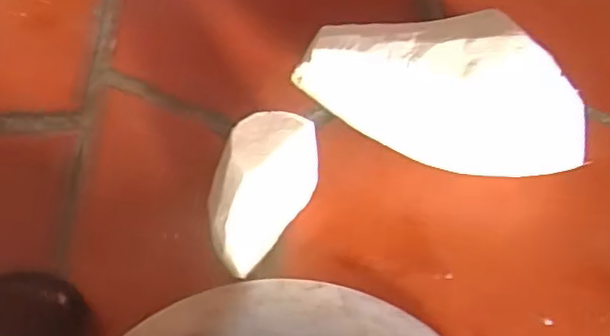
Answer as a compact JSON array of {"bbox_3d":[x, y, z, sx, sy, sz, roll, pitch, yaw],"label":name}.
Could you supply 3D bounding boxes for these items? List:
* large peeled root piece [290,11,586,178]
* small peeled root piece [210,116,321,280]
[{"bbox_3d":[0.093,-0.048,0.439,0.185,0.106,0.072,23,66,15],"label":"large peeled root piece"},{"bbox_3d":[-0.032,0.015,0.424,0.037,0.090,0.090,34,69,19],"label":"small peeled root piece"}]

